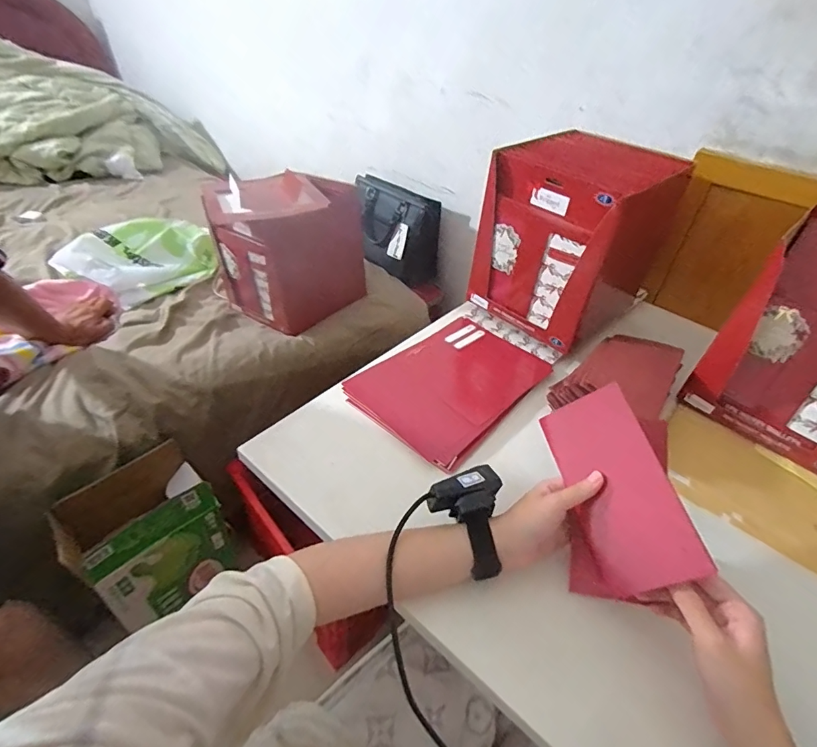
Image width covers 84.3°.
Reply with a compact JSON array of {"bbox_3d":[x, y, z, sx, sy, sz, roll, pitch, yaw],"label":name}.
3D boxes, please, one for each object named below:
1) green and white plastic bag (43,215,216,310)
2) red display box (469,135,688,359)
[{"bbox_3d":[-0.606,-0.262,1.021,0.214,0.085,0.280,30,46,26],"label":"green and white plastic bag"},{"bbox_3d":[0.257,-0.214,0.716,0.208,0.240,0.232,34,48,30],"label":"red display box"}]

